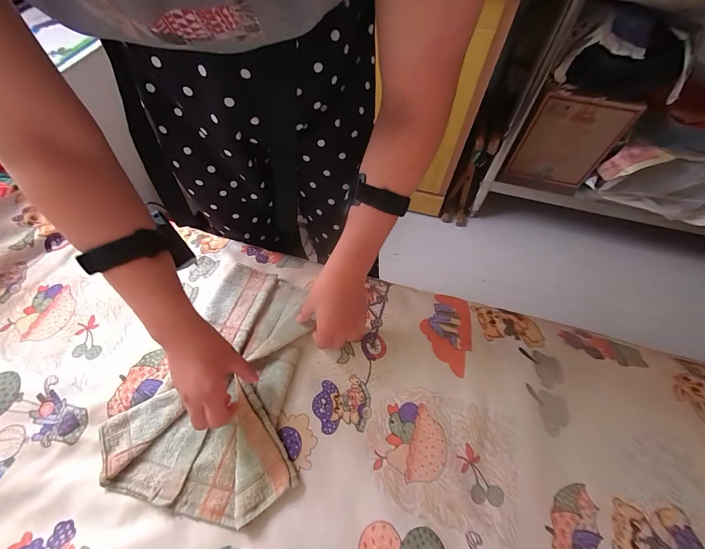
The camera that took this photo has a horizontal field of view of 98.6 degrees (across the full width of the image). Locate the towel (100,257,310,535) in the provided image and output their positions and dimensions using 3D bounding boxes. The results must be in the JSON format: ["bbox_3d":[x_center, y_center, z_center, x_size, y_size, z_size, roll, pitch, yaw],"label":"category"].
[{"bbox_3d":[-0.159,0.136,0.411,0.218,0.021,0.303,14,61,7],"label":"towel"}]

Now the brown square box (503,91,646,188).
[{"bbox_3d":[0.701,-0.436,1.015,0.266,0.314,0.050,17,60,9],"label":"brown square box"}]

